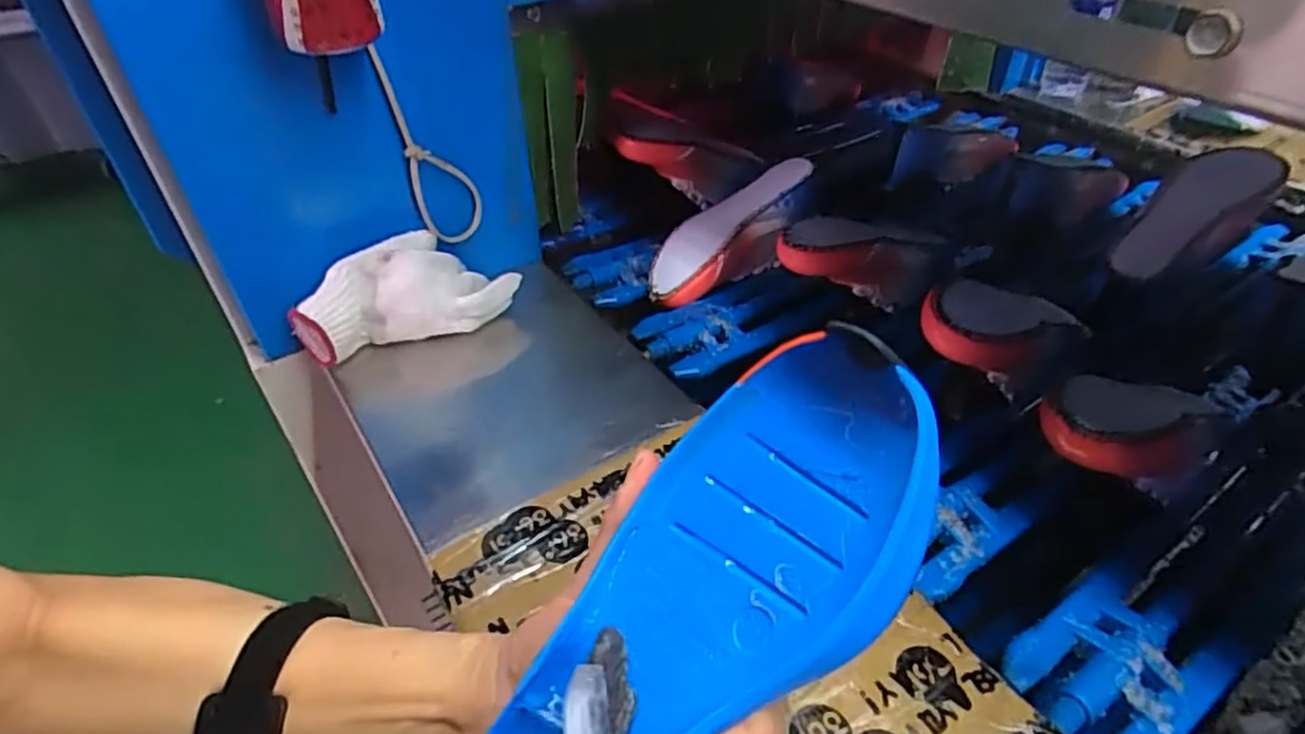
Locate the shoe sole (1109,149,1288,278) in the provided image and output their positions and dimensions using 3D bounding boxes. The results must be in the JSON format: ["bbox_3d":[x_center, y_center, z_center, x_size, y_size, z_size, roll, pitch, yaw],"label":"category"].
[{"bbox_3d":[0.535,-0.158,0.713,0.200,0.023,0.070,-37,49,-5],"label":"shoe sole"}]

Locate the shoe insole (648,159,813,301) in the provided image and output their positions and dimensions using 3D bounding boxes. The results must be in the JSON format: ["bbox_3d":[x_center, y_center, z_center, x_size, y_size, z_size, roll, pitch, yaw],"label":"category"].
[{"bbox_3d":[0.078,-0.156,0.762,0.221,0.019,0.072,-40,51,-10],"label":"shoe insole"}]

